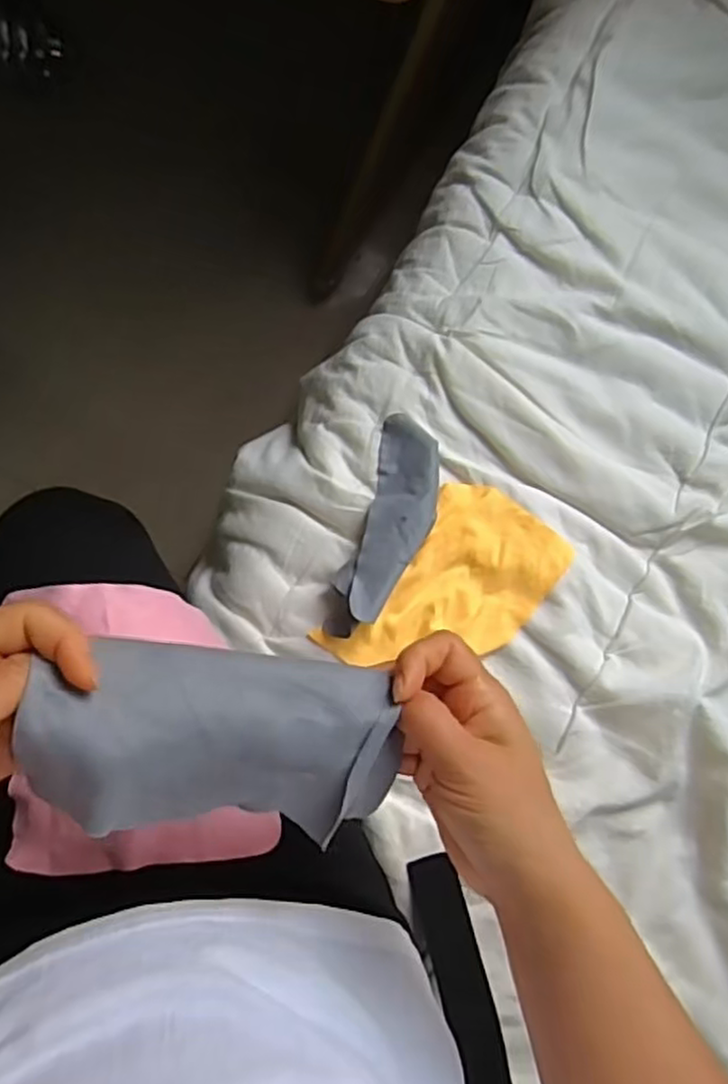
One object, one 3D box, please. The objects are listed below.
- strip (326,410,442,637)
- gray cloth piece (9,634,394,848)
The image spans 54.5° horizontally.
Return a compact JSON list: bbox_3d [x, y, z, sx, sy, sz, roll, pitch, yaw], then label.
[{"bbox_3d":[0.020,-0.009,0.489,0.049,0.032,0.159,19,84,-5],"label":"strip"},{"bbox_3d":[-0.058,0.083,0.295,0.150,0.028,0.073,10,84,-23],"label":"gray cloth piece"}]

